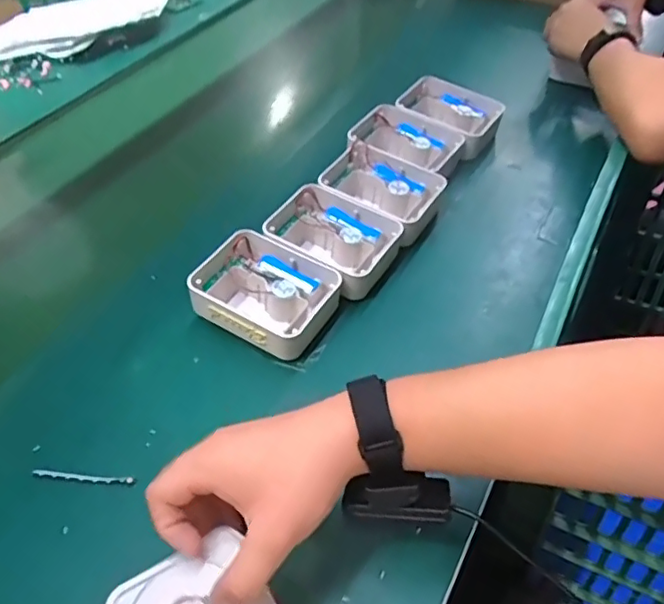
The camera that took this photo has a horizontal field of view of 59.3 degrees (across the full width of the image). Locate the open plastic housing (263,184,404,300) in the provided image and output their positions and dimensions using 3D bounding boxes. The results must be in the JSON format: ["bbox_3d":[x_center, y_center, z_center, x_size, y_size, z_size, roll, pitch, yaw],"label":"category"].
[{"bbox_3d":[-0.004,-0.067,0.640,0.143,0.051,0.103,20,51,24],"label":"open plastic housing"}]

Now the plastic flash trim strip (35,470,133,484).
[{"bbox_3d":[-0.207,0.145,0.482,0.086,0.004,0.006,3,46,6],"label":"plastic flash trim strip"}]

